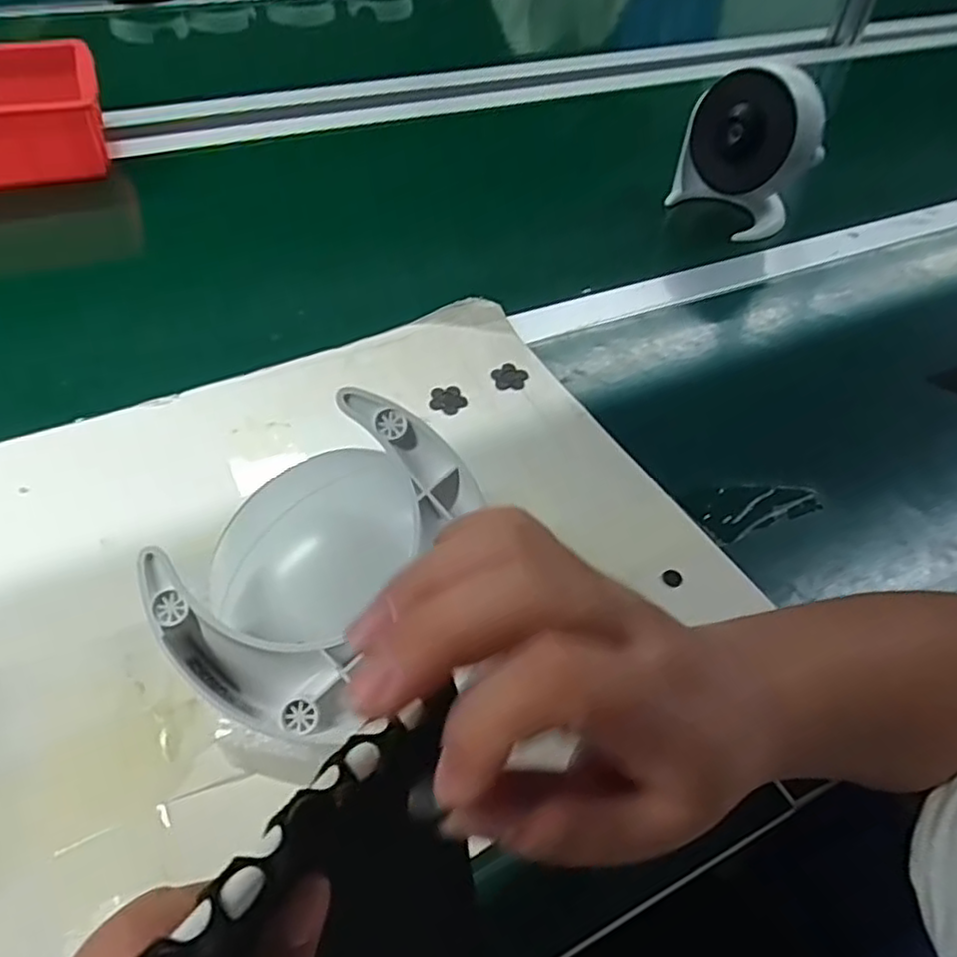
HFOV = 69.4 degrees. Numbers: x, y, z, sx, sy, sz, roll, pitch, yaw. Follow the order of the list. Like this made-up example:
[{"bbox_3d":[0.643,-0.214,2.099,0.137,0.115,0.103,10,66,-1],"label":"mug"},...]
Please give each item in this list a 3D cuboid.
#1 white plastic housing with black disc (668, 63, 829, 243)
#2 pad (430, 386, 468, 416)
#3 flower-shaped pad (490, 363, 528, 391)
[{"bbox_3d":[0.261,-0.318,0.667,0.064,0.133,0.114,-20,53,-21],"label":"white plastic housing with black disc"},{"bbox_3d":[-0.023,-0.057,0.490,0.026,0.004,0.026,34,54,24],"label":"pad"},{"bbox_3d":[0.023,-0.075,0.506,0.026,0.004,0.026,4,48,-2],"label":"flower-shaped pad"}]

